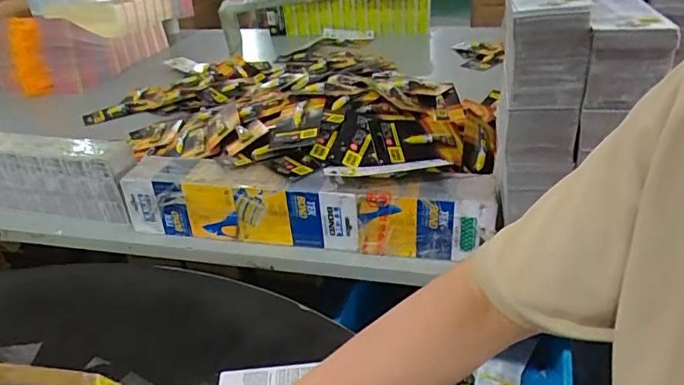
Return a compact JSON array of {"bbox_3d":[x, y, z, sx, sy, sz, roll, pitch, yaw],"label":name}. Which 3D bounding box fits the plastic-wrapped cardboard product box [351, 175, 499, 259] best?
[{"bbox_3d":[0.109,0.028,0.661,0.169,0.094,0.073,3,33,10],"label":"plastic-wrapped cardboard product box"}]

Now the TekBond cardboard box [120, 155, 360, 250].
[{"bbox_3d":[-0.139,0.017,0.712,0.341,0.097,0.081,5,32,15],"label":"TekBond cardboard box"}]

